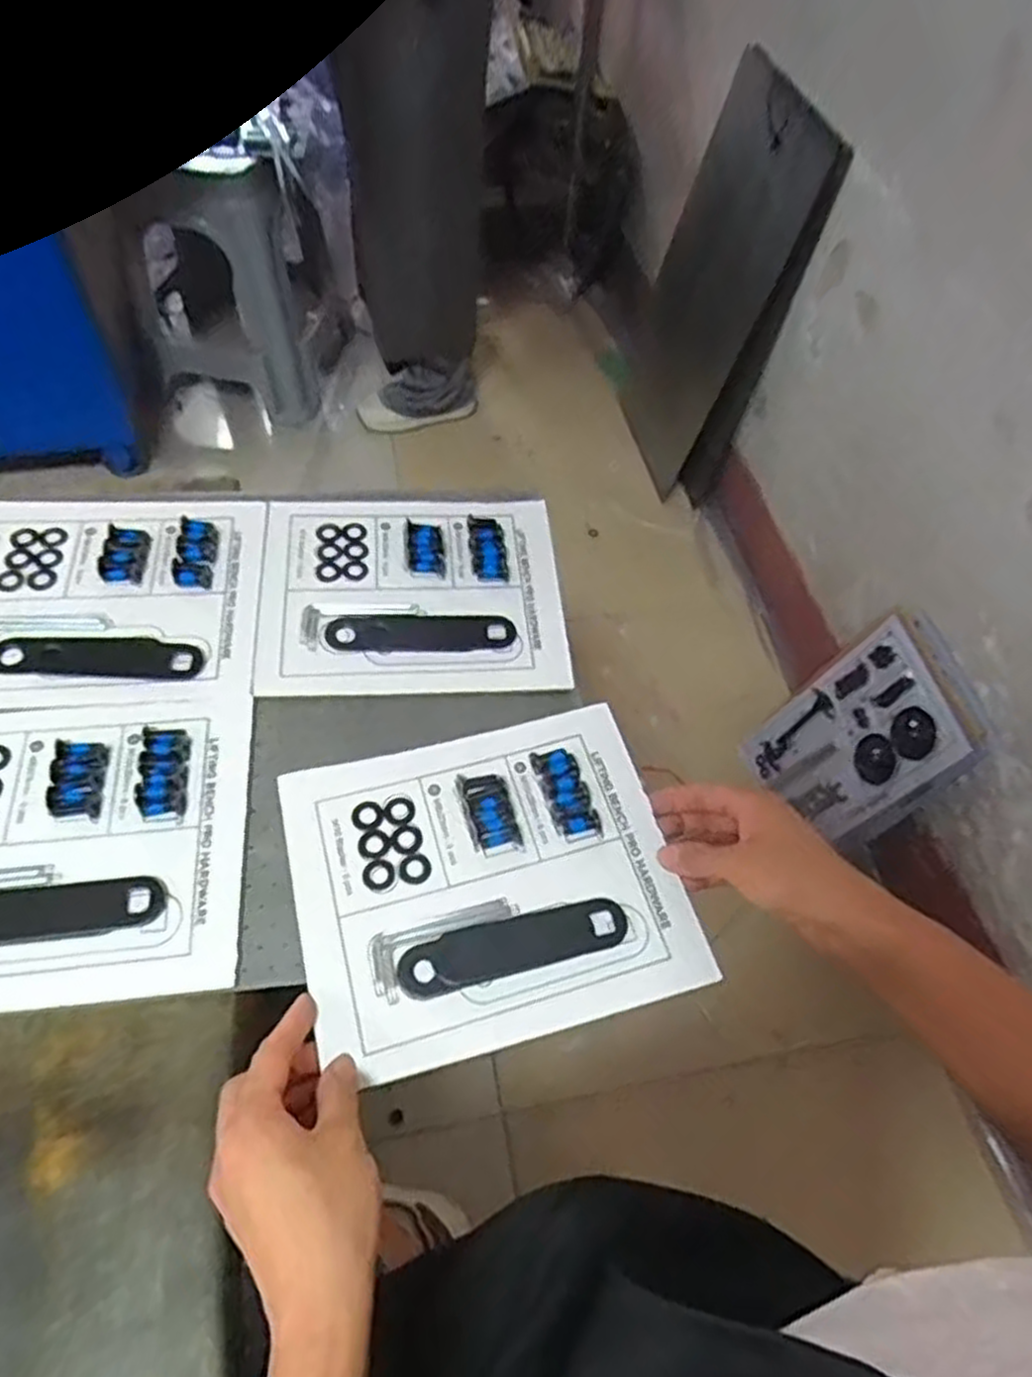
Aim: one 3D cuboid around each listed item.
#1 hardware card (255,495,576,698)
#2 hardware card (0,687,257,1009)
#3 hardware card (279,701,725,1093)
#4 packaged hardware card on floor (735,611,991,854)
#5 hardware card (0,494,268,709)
[{"bbox_3d":[-0.078,-0.078,0.604,0.220,0.014,0.188,-3,57,-6],"label":"hardware card"},{"bbox_3d":[-0.278,0.087,0.468,0.223,0.013,0.191,-4,57,-7],"label":"hardware card"},{"bbox_3d":[-0.017,0.110,0.479,0.222,0.017,0.196,-13,58,-12],"label":"hardware card"},{"bbox_3d":[0.510,0.080,1.204,0.053,0.384,0.249,-1,56,-28],"label":"packaged hardware card on floor"},{"bbox_3d":[-0.300,-0.072,0.570,0.222,0.013,0.193,-4,57,-6],"label":"hardware card"}]

